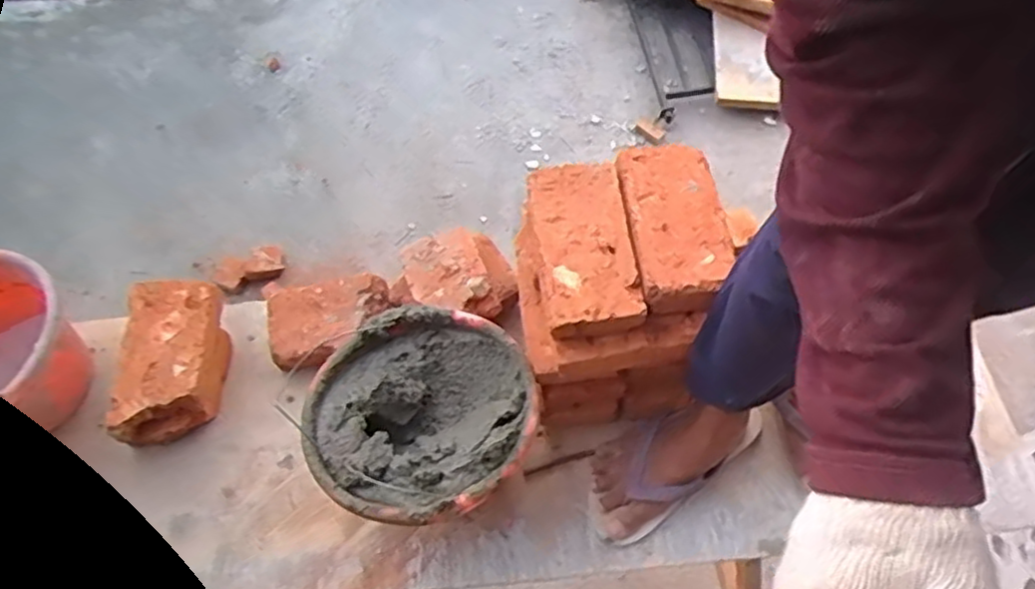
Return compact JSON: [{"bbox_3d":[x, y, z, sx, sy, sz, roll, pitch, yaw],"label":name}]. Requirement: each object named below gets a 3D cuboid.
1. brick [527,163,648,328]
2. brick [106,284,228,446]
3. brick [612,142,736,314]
[{"bbox_3d":[0.066,-0.047,0.764,0.103,0.063,0.186,-8,62,-2],"label":"brick"},{"bbox_3d":[-0.426,0.090,0.886,0.106,0.103,0.187,-2,62,1],"label":"brick"},{"bbox_3d":[0.168,-0.076,0.764,0.099,0.046,0.184,-6,62,-1],"label":"brick"}]

